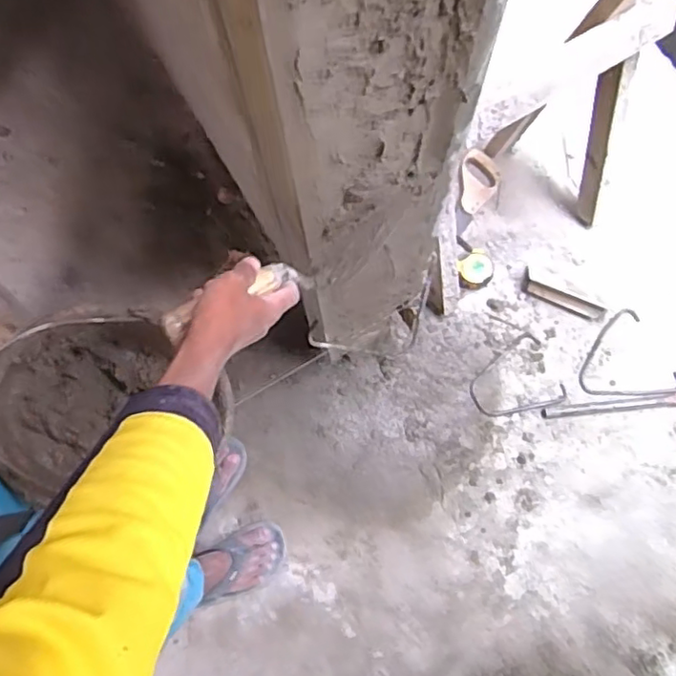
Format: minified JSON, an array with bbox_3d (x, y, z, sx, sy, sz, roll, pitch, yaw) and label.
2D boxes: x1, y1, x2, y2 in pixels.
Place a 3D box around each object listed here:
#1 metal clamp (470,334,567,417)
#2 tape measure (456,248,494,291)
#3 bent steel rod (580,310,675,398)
[{"bbox_3d":[0.376,0.095,1.322,0.189,0.018,0.161,-24,73,-7],"label":"metal clamp"},{"bbox_3d":[0.303,-0.155,1.374,0.085,0.045,0.093,-4,76,1],"label":"tape measure"},{"bbox_3d":[0.610,0.034,1.320,0.189,0.017,0.191,-5,76,1],"label":"bent steel rod"}]

